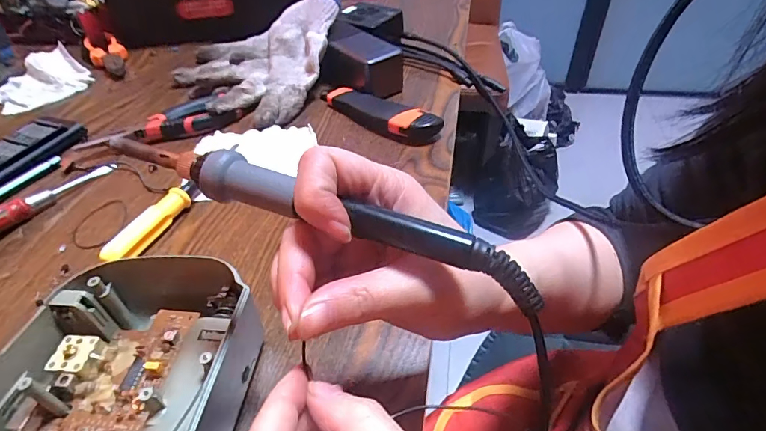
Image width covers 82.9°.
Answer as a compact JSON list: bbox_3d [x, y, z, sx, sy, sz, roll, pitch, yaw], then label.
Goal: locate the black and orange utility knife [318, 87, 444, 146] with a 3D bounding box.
[{"bbox_3d":[-0.008,-0.108,0.462,0.147,0.025,0.034,26,48,26],"label":"black and orange utility knife"}]

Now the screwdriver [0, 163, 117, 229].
[{"bbox_3d":[-0.300,-0.010,0.375,0.020,0.021,0.139,22,44,23],"label":"screwdriver"}]

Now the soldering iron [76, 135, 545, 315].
[{"bbox_3d":[-0.040,-0.008,0.181,0.207,0.016,0.017,17,45,14],"label":"soldering iron"}]

